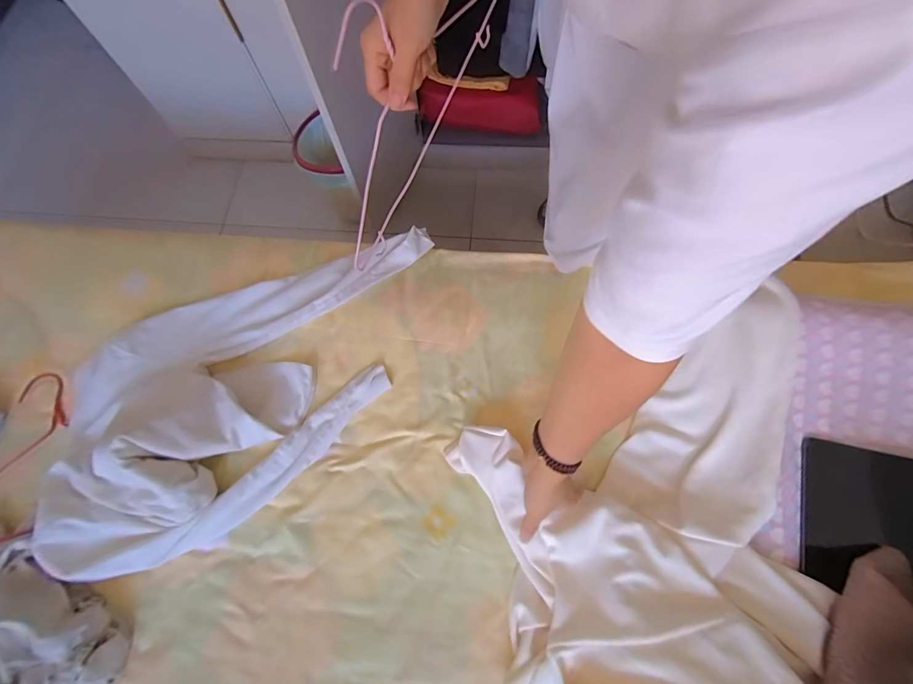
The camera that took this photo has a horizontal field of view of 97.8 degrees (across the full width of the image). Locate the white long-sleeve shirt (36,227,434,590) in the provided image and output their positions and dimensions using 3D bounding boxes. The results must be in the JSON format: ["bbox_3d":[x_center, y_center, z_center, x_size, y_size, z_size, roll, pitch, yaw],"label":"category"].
[{"bbox_3d":[-0.293,0.054,0.581,0.599,0.090,0.353,-22,72,-8],"label":"white long-sleeve shirt"}]

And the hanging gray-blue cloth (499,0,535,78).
[{"bbox_3d":[0.159,-0.808,0.962,0.077,0.316,0.032,25,73,11],"label":"hanging gray-blue cloth"}]

